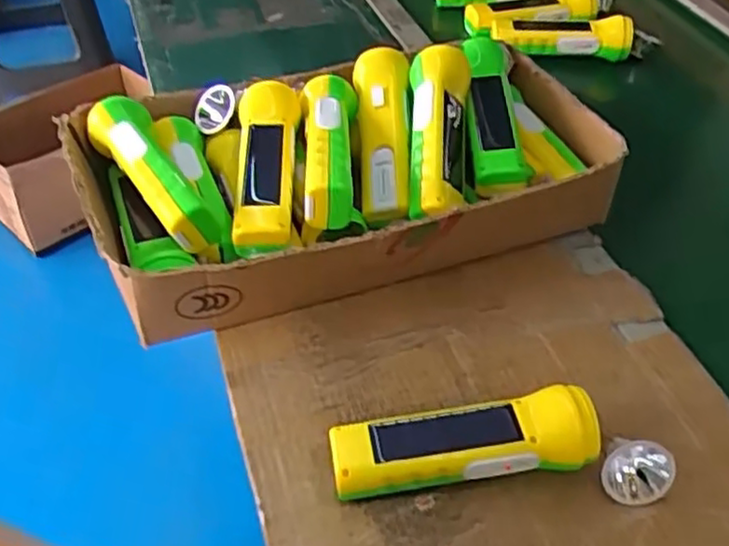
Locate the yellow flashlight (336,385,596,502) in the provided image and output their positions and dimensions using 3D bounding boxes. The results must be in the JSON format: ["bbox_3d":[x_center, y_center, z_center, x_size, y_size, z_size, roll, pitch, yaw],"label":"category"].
[{"bbox_3d":[0.062,0.110,0.448,0.163,0.047,0.044,-4,45,-9],"label":"yellow flashlight"}]

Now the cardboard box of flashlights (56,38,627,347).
[{"bbox_3d":[-0.010,-0.089,0.608,0.429,0.110,0.223,-14,48,-18],"label":"cardboard box of flashlights"}]

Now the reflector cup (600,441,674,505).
[{"bbox_3d":[0.172,0.126,0.446,0.040,0.041,0.015,-2,-3,33],"label":"reflector cup"}]

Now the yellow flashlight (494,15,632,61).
[{"bbox_3d":[0.241,-0.290,0.867,0.168,0.040,0.051,8,45,3],"label":"yellow flashlight"}]

